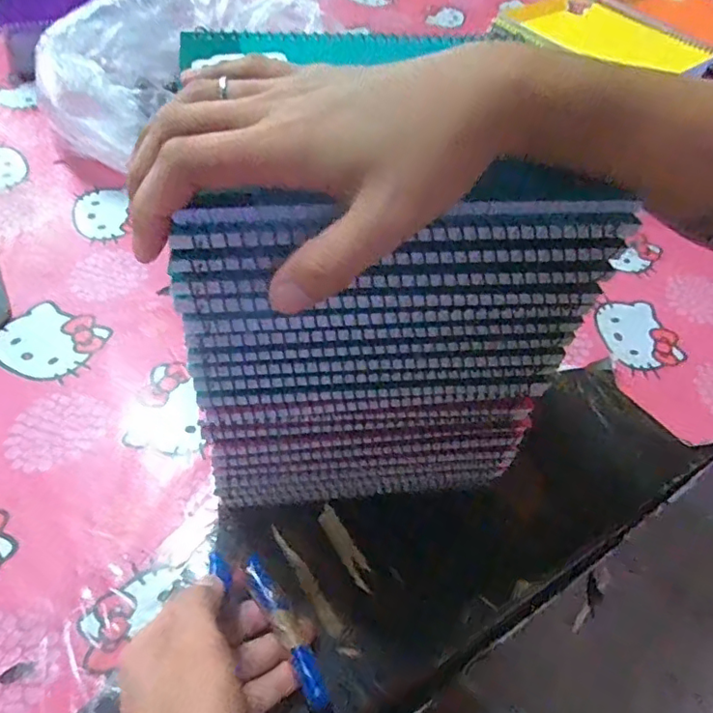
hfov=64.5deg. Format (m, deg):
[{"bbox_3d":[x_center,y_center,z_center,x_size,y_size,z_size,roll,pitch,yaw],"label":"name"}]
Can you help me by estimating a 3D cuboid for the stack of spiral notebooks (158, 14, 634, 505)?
[{"bbox_3d":[0.006,-0.045,0.346,0.194,0.222,0.166,-4,52,-8],"label":"stack of spiral notebooks"}]

